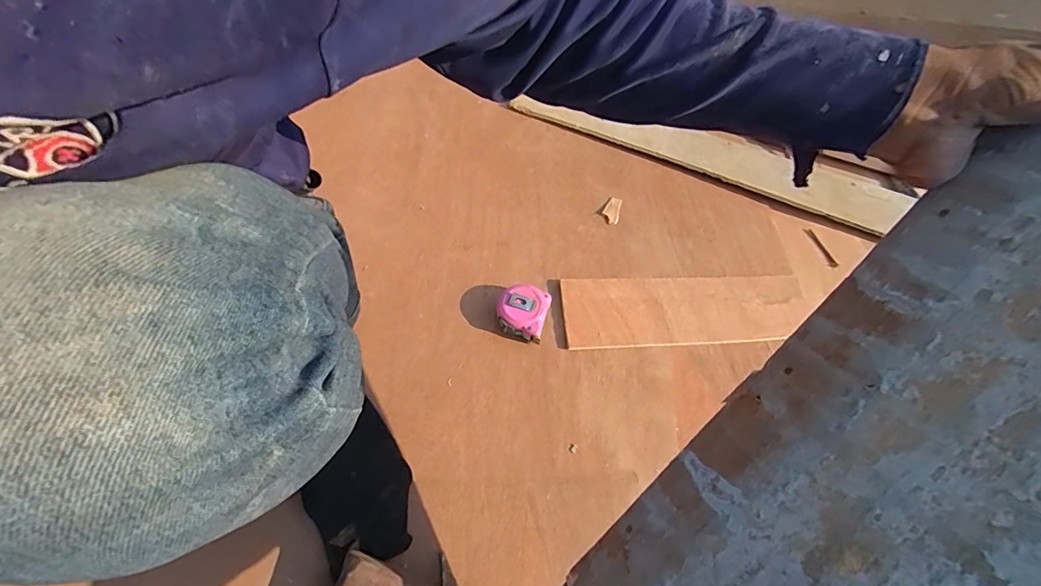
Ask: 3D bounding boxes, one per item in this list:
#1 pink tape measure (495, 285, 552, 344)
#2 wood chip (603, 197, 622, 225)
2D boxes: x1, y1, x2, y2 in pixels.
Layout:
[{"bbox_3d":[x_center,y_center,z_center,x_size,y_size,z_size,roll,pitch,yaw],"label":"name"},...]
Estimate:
[{"bbox_3d":[0.003,0.025,0.612,0.064,0.034,0.066,15,62,5],"label":"pink tape measure"},{"bbox_3d":[0.141,-0.127,0.721,0.026,0.010,0.046,12,62,3],"label":"wood chip"}]

